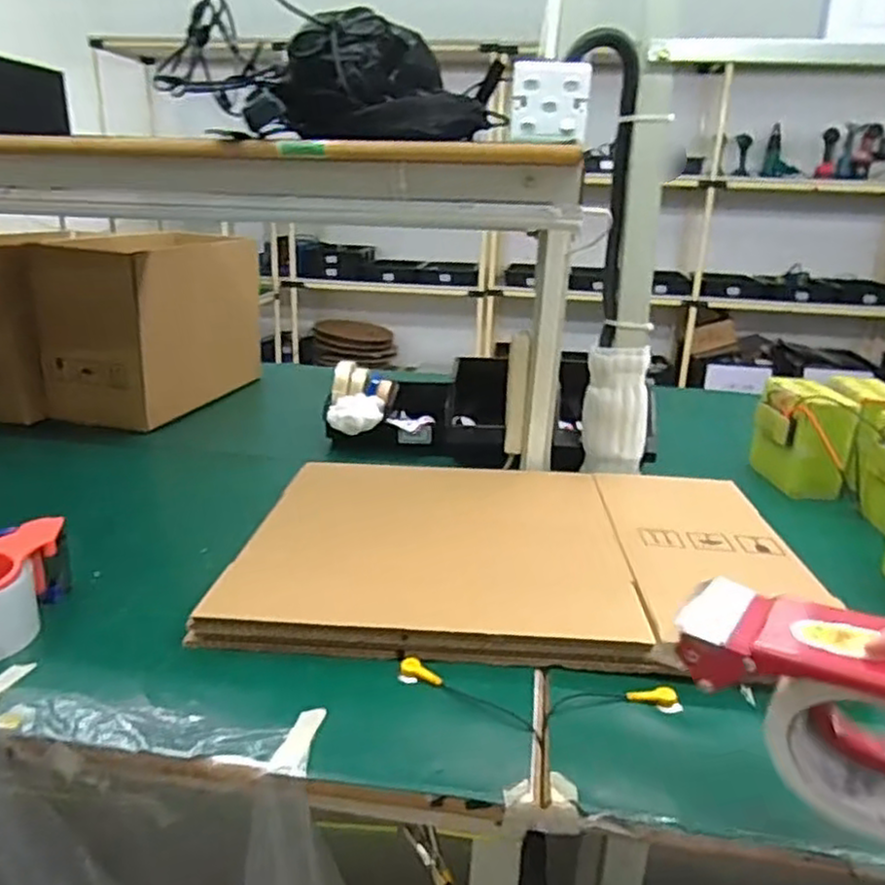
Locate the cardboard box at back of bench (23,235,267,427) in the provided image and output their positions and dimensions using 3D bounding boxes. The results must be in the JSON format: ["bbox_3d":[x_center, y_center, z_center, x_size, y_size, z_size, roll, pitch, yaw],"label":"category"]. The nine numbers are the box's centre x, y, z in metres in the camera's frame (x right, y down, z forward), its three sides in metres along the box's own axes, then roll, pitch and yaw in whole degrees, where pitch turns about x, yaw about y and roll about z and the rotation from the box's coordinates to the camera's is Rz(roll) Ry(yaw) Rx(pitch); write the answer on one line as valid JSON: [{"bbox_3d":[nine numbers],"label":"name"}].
[{"bbox_3d":[-0.521,-0.220,1.326,0.204,0.330,0.409,6,20,14],"label":"cardboard box at back of bench"}]

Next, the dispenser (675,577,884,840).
[{"bbox_3d":[0.221,0.154,0.412,0.155,0.098,0.060,14,23,32],"label":"dispenser"}]

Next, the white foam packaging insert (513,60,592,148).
[{"bbox_3d":[0.125,-0.391,0.801,0.085,0.087,0.028,2,19,3],"label":"white foam packaging insert"}]

